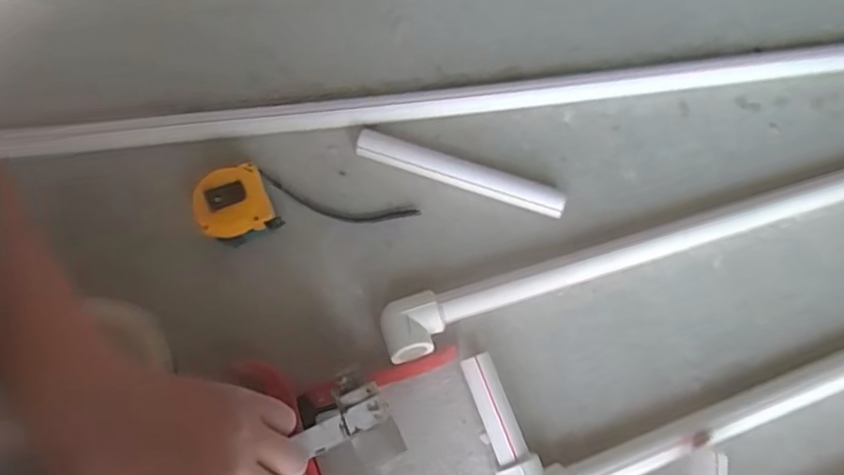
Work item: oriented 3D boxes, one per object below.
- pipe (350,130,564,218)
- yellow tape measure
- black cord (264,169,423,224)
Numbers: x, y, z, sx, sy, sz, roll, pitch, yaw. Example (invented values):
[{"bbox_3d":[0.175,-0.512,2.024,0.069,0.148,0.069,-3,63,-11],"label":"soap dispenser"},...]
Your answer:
[{"bbox_3d":[0.034,-0.059,0.552,0.194,0.024,0.025,19,74,4],"label":"pipe"},{"bbox_3d":[-0.164,-0.028,0.533,0.066,0.039,0.064,-27,76,-8],"label":"yellow tape measure"},{"bbox_3d":[-0.076,-0.031,0.546,0.148,0.014,0.025,13,74,3],"label":"black cord"}]

